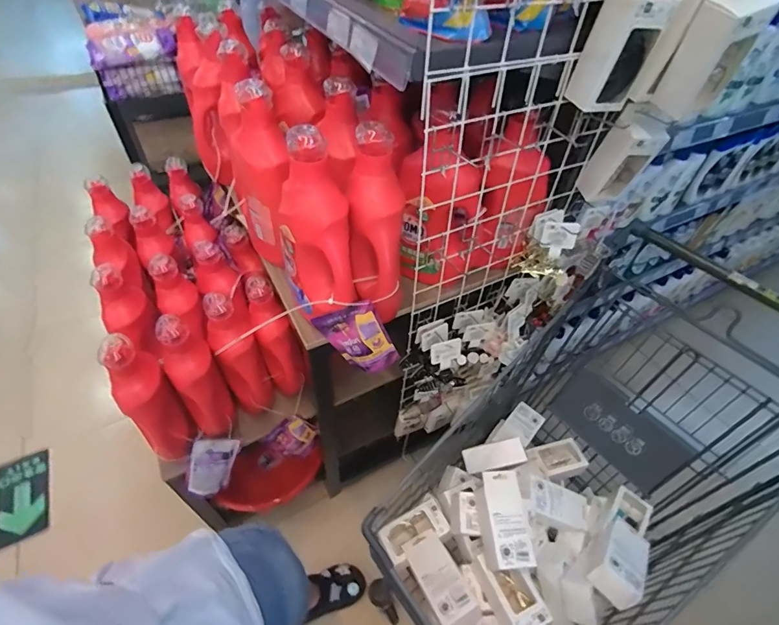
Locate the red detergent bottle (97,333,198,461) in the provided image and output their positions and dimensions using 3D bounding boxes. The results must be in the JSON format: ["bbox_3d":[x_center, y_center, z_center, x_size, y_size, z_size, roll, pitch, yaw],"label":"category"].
[{"bbox_3d":[-0.468,0.171,0.784,0.085,0.268,0.129,-31,58,-28],"label":"red detergent bottle"}]

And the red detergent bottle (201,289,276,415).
[{"bbox_3d":[-0.324,0.096,0.868,0.086,0.288,0.127,-22,55,-23],"label":"red detergent bottle"}]

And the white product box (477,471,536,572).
[{"bbox_3d":[0.211,0.383,0.736,0.077,0.056,0.155,-3,49,-8],"label":"white product box"}]

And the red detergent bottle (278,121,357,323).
[{"bbox_3d":[-0.106,-0.118,0.597,0.086,0.262,0.121,-20,54,-21],"label":"red detergent bottle"}]

